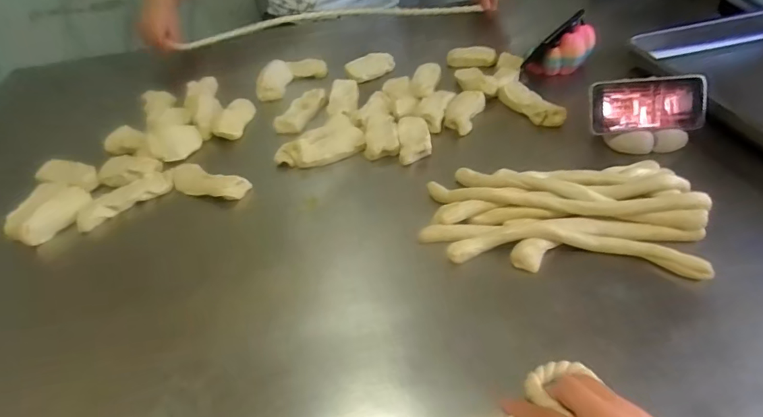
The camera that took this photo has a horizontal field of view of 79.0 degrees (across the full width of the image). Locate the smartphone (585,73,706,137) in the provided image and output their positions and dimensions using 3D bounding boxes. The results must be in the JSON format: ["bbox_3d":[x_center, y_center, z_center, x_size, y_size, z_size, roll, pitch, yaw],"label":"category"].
[{"bbox_3d":[0.374,-0.145,0.649,0.149,0.017,0.077,-4,88,3],"label":"smartphone"}]

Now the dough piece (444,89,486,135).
[{"bbox_3d":[0.134,-0.156,0.761,0.051,0.034,0.096,14,47,21],"label":"dough piece"}]

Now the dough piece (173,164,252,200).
[{"bbox_3d":[-0.252,-0.037,0.667,0.113,0.032,0.044,13,47,20],"label":"dough piece"}]

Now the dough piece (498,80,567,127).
[{"bbox_3d":[0.243,-0.165,0.758,0.045,0.034,0.128,-25,46,-18],"label":"dough piece"}]

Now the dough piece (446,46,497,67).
[{"bbox_3d":[0.173,-0.292,0.893,0.093,0.029,0.033,9,46,17],"label":"dough piece"}]

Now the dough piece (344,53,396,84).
[{"bbox_3d":[-0.021,-0.270,0.886,0.091,0.036,0.027,-14,44,-7],"label":"dough piece"}]

